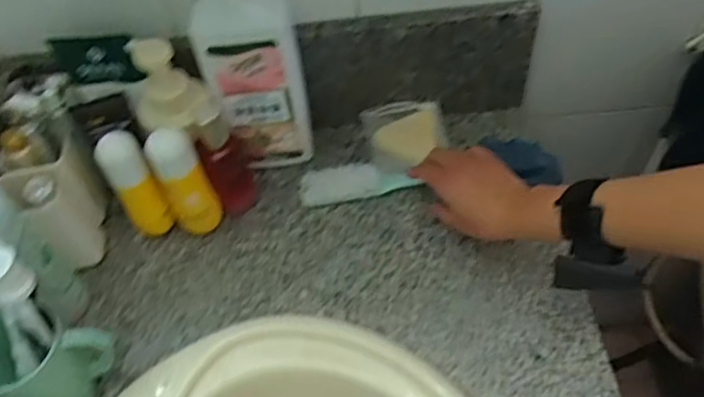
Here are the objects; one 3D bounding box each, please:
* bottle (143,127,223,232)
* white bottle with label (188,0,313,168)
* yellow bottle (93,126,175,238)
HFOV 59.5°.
[{"bbox_3d":[-0.174,-0.011,0.656,0.048,0.150,0.039,-24,57,-13],"label":"bottle"},{"bbox_3d":[-0.103,-0.128,0.659,0.102,0.277,0.052,-12,55,-5],"label":"white bottle with label"},{"bbox_3d":[-0.226,-0.005,0.660,0.041,0.154,0.042,-33,59,-19],"label":"yellow bottle"}]

